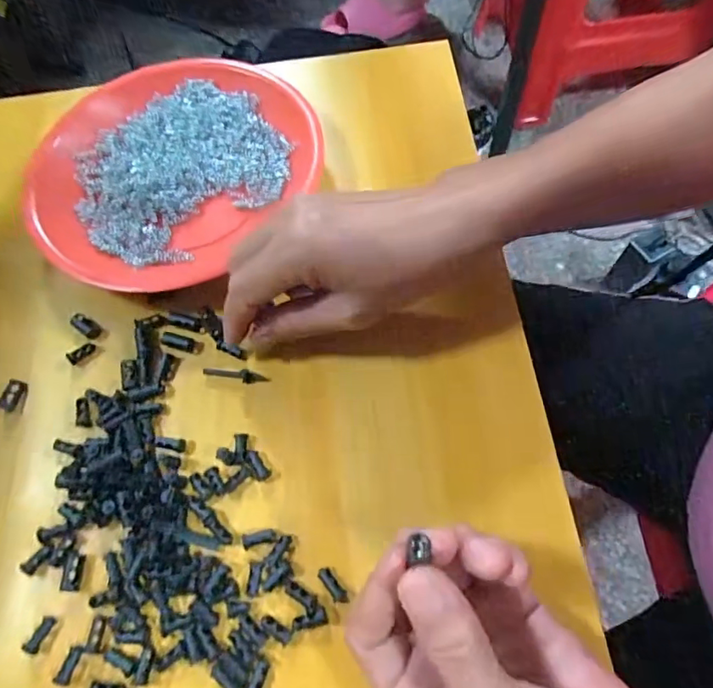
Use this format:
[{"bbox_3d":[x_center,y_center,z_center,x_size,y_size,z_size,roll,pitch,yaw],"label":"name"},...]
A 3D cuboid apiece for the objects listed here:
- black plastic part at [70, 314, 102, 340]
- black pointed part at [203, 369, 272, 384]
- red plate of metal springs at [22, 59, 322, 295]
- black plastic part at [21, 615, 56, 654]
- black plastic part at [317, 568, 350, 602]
[{"bbox_3d":[-0.167,-0.011,0.321,0.021,0.004,0.010,32,73,15],"label":"black plastic part"},{"bbox_3d":[-0.070,0.018,0.305,0.039,0.004,0.007,10,68,7],"label":"black pointed part"},{"bbox_3d":[-0.130,-0.125,0.357,0.166,0.021,0.189,42,75,17],"label":"red plate of metal springs"},{"bbox_3d":[-0.154,0.140,0.253,0.007,0.004,0.016,22,70,11],"label":"black plastic part"},{"bbox_3d":[-0.012,0.118,0.255,0.006,0.004,0.019,-38,71,-12],"label":"black plastic part"}]

